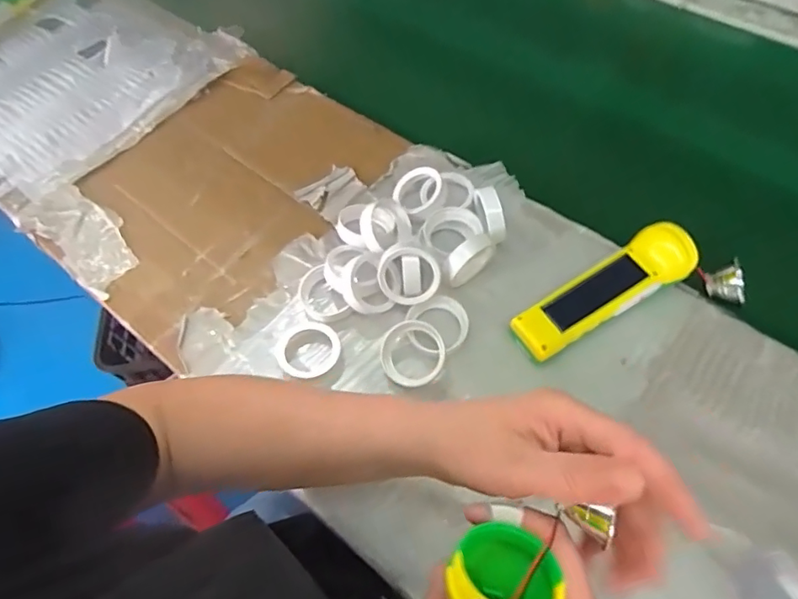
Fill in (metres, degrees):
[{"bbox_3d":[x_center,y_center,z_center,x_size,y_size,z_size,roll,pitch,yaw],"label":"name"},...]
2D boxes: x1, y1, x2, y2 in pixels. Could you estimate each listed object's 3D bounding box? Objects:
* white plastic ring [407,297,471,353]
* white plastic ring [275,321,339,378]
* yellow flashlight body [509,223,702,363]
[{"bbox_3d":[0.034,0.022,0.439,0.054,0.012,0.048,-26,62,-11],"label":"white plastic ring"},{"bbox_3d":[-0.078,0.043,0.436,0.054,0.009,0.045,-11,60,-2],"label":"white plastic ring"},{"bbox_3d":[0.171,-0.005,0.426,0.168,0.043,0.049,-28,62,-12],"label":"yellow flashlight body"}]

